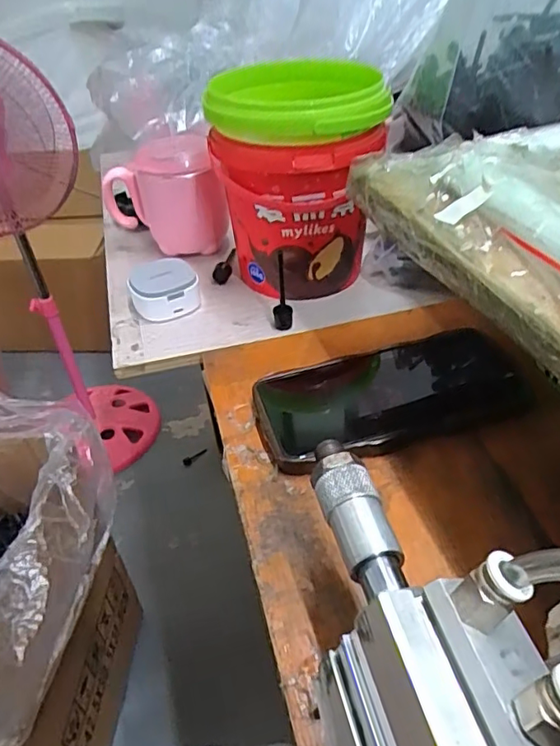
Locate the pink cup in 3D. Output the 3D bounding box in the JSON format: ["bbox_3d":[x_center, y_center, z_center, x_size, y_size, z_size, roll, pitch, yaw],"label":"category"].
[{"bbox_3d":[-0.108,-0.164,0.527,0.102,0.100,0.096,-13,41,-11],"label":"pink cup"}]

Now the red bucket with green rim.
[{"bbox_3d":[0.014,-0.151,0.456,0.127,0.149,0.121,-4,40,0],"label":"red bucket with green rim"}]

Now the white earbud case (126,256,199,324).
[{"bbox_3d":[-0.096,-0.070,0.470,0.054,0.030,0.055,-12,40,-9],"label":"white earbud case"}]

